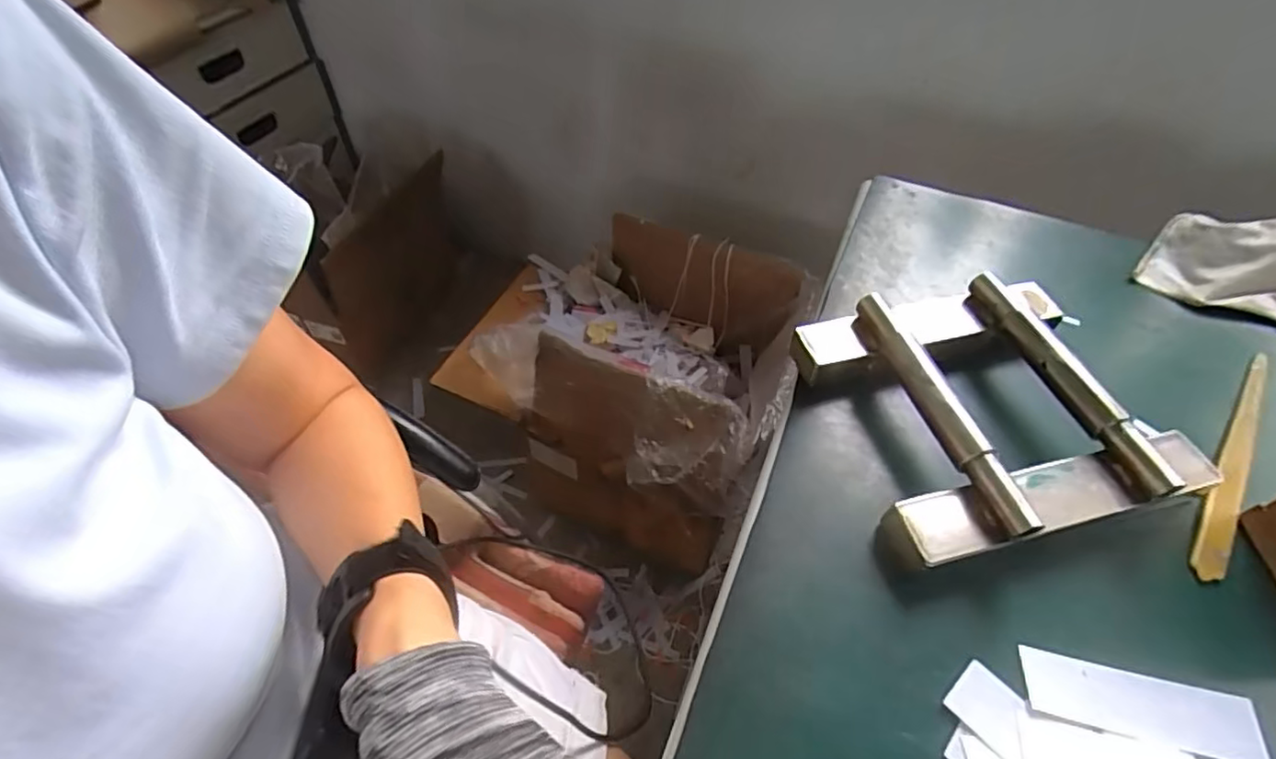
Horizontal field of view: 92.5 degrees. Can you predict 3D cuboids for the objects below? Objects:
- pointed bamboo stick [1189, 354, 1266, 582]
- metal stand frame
[{"bbox_3d":[0.389,0.047,0.397,0.022,0.013,0.208,33,58,24],"label":"pointed bamboo stick"},{"bbox_3d":[0.225,0.013,0.399,0.193,0.048,0.181,-12,52,-9],"label":"metal stand frame"}]

